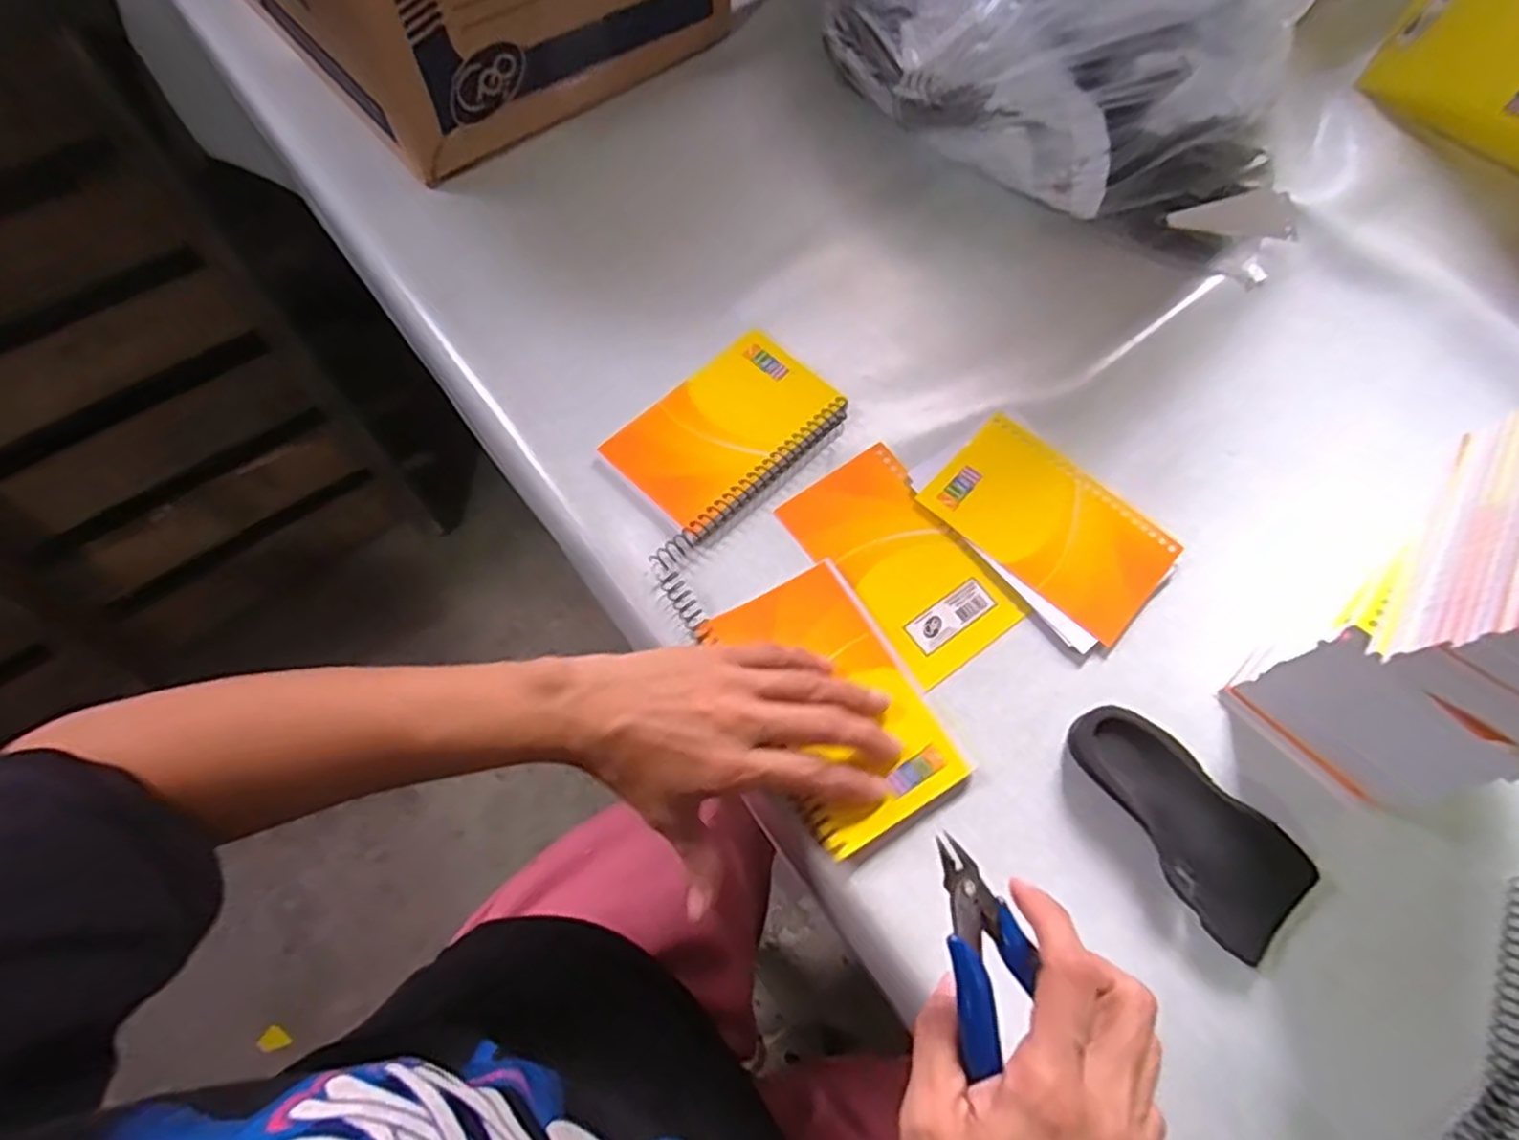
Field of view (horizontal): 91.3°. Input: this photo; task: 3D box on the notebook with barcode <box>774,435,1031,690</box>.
[{"bbox_3d":[0.078,-0.006,0.411,0.076,0.005,0.129,-33,70,-15],"label":"notebook with barcode"}]

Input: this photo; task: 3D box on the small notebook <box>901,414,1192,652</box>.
[{"bbox_3d":[0.161,-0.027,0.422,0.088,0.008,0.137,-39,72,-17],"label":"small notebook"}]

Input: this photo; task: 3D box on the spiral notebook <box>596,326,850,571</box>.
[{"bbox_3d":[-0.025,-0.077,0.434,0.084,0.009,0.147,42,71,16],"label":"spiral notebook"}]

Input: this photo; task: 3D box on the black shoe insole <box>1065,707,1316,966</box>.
[{"bbox_3d":[0.197,0.119,0.349,0.056,0.017,0.118,-40,72,-17],"label":"black shoe insole"}]

